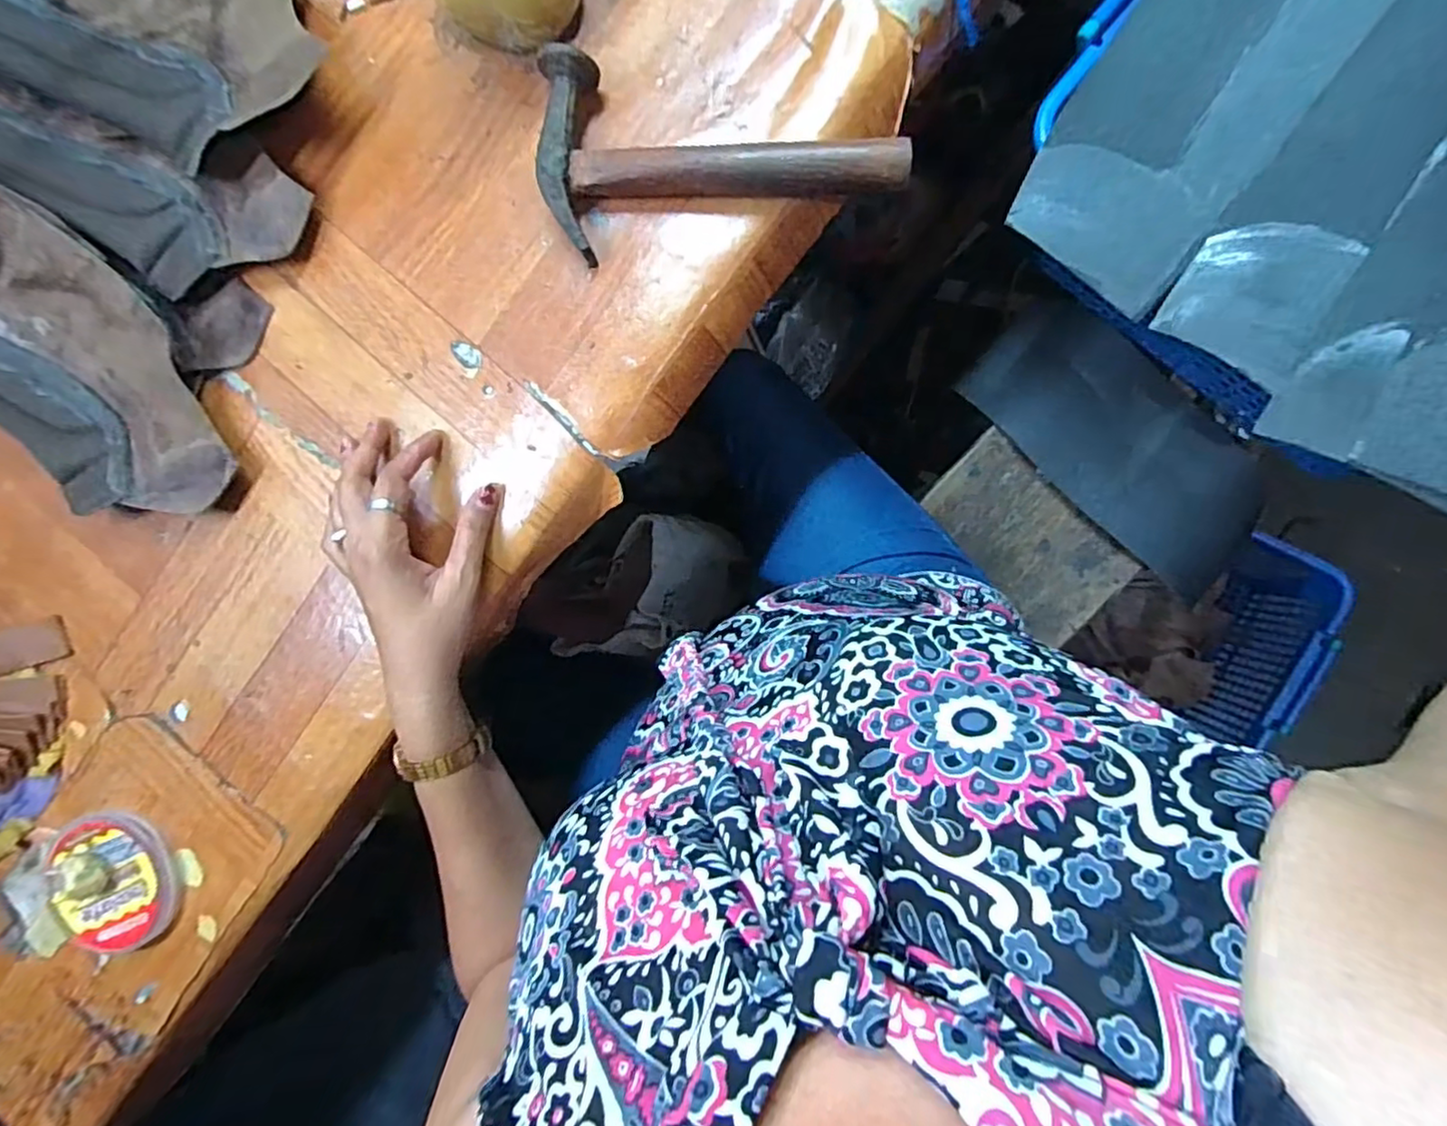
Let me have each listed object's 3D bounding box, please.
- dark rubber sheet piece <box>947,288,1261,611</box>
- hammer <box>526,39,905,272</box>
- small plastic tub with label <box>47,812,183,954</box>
[{"bbox_3d":[0.388,-0.109,0.628,0.315,0.067,0.142,45,102,3],"label":"dark rubber sheet piece"},{"bbox_3d":[-0.004,-0.249,0.376,0.205,0.030,0.108,-6,95,11],"label":"hammer"},{"bbox_3d":[-0.427,0.224,0.453,0.094,0.011,0.096,1,97,10],"label":"small plastic tub with label"}]

